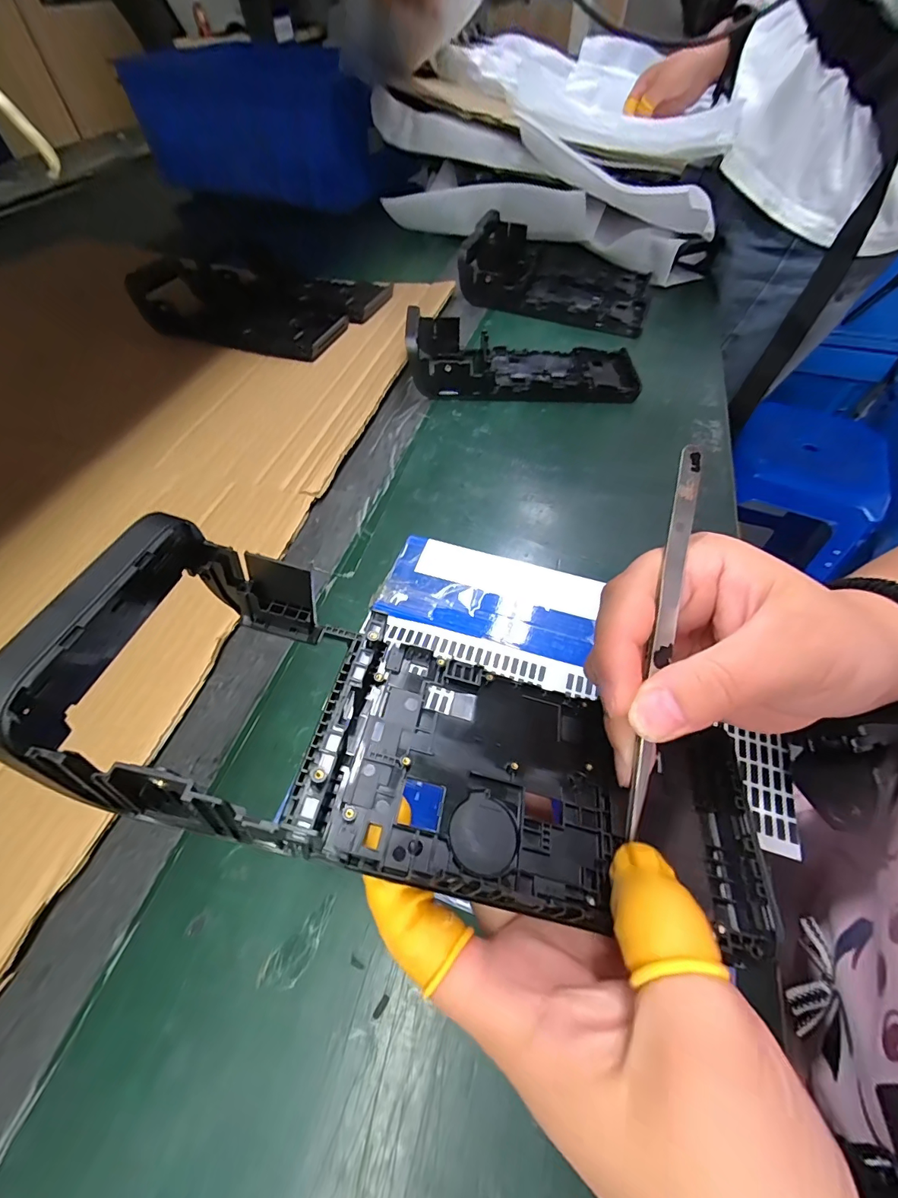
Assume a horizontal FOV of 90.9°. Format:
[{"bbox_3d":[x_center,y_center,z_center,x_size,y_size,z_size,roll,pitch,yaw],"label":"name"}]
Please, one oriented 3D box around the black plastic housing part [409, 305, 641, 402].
[{"bbox_3d":[0.070,-0.224,0.404,0.207,0.049,0.083,3,56,1],"label":"black plastic housing part"}]

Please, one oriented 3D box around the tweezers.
[{"bbox_3d":[0.072,0.011,0.147,0.008,0.006,0.127,11,84,6],"label":"tweezers"}]

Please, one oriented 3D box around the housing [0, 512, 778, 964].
[{"bbox_3d":[-0.004,0.045,0.145,0.213,0.045,0.083,23,57,-10],"label":"housing"}]

